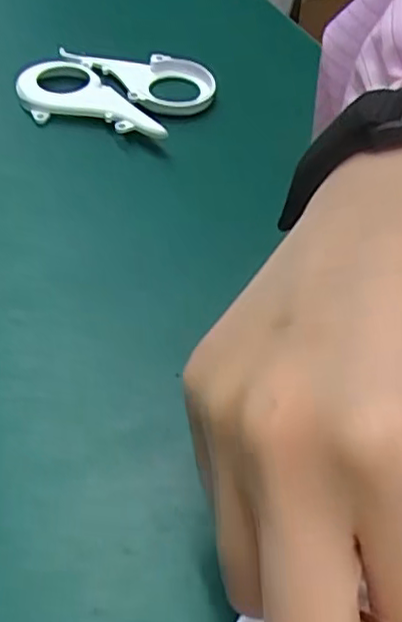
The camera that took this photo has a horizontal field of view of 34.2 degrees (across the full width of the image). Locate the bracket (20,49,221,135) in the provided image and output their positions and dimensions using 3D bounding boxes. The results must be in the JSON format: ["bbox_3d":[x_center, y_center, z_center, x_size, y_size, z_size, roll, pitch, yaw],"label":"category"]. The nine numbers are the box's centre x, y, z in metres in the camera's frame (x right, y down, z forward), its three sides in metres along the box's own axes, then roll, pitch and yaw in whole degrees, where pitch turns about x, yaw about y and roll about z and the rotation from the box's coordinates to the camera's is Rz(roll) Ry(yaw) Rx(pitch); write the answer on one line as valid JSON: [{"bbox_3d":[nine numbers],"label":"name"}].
[{"bbox_3d":[-0.045,-0.121,0.353,0.097,0.011,0.074,15,48,11],"label":"bracket"}]

